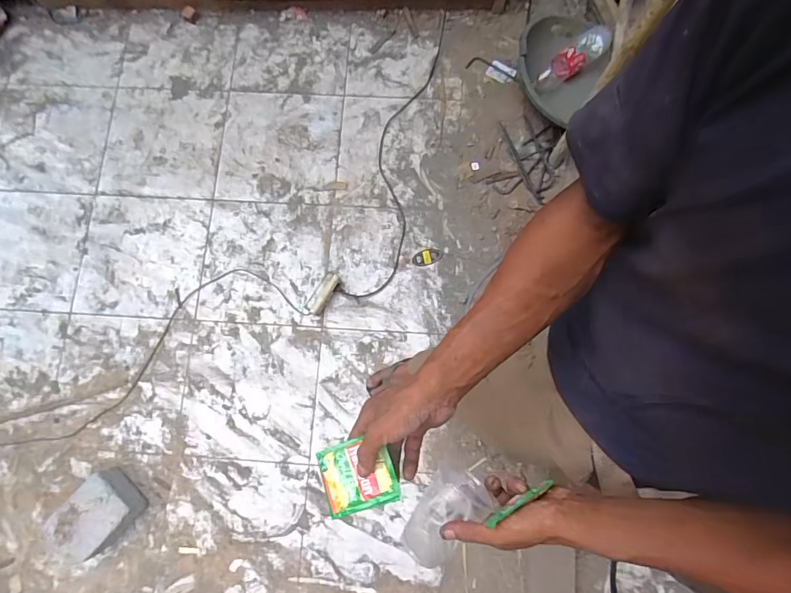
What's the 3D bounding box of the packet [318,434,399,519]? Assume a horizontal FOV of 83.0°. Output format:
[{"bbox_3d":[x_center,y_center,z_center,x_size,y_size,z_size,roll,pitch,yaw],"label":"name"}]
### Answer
[{"bbox_3d":[-0.042,0.201,0.505,0.082,0.015,0.074,-16,78,-2],"label":"packet"}]

